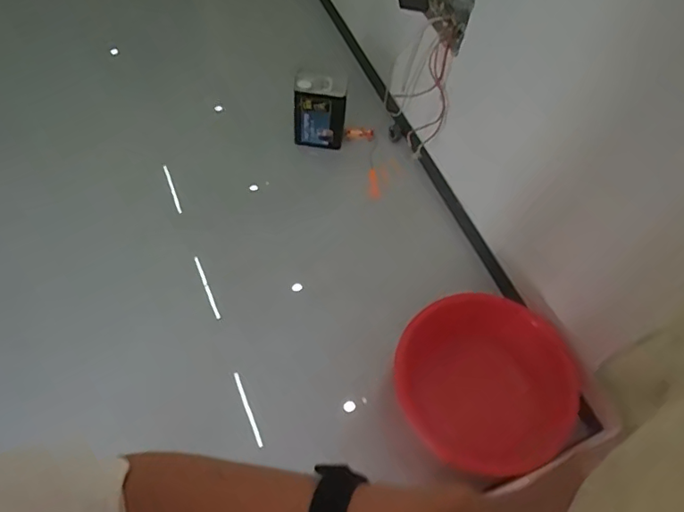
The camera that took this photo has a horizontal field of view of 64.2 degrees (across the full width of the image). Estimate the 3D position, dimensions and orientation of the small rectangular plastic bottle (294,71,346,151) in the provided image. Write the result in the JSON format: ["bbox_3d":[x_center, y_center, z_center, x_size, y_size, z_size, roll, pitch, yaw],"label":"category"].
[{"bbox_3d":[-0.077,-0.512,1.918,0.179,0.279,0.094,5,60,-1],"label":"small rectangular plastic bottle"}]

